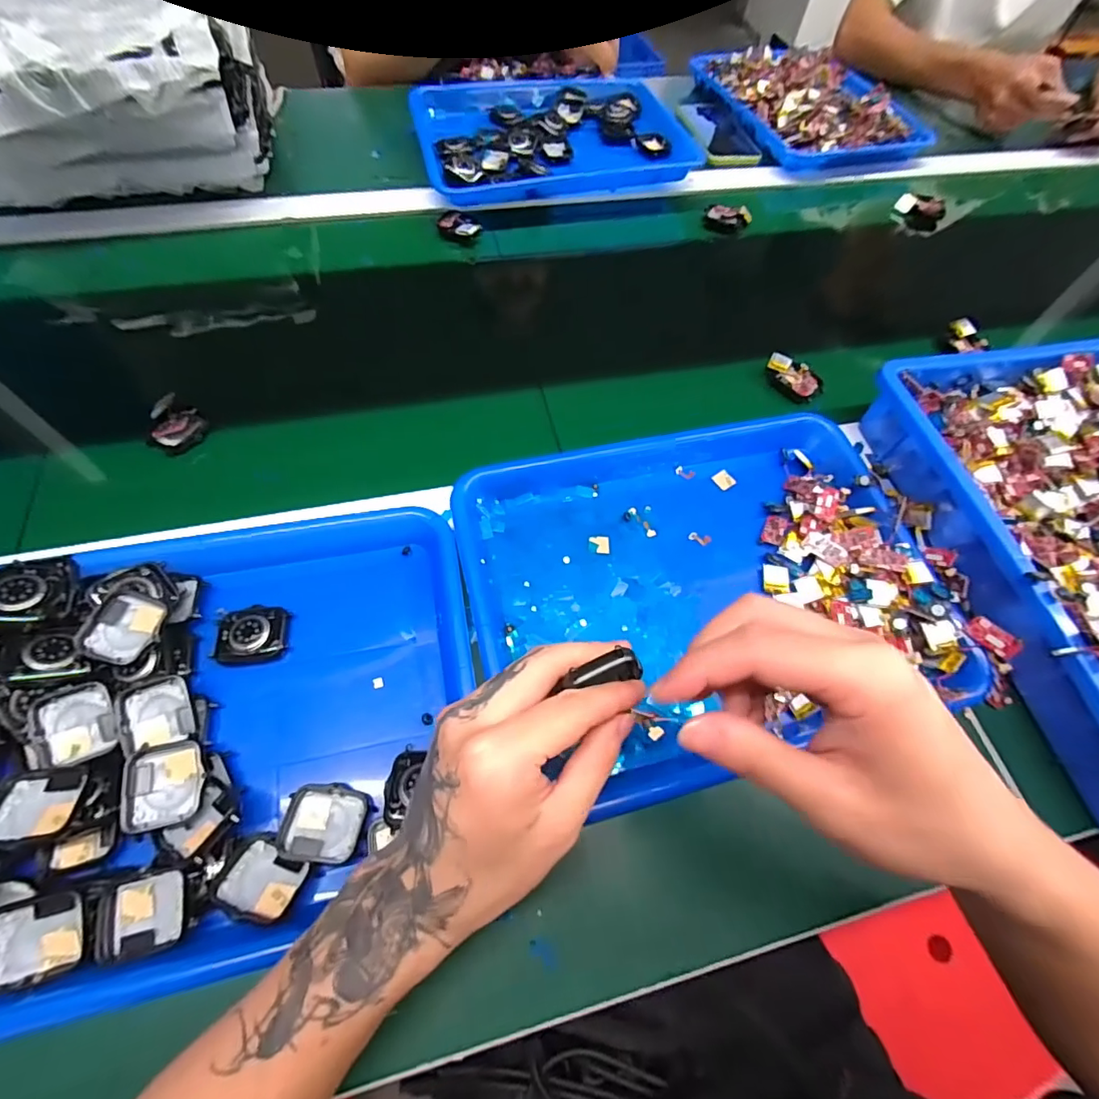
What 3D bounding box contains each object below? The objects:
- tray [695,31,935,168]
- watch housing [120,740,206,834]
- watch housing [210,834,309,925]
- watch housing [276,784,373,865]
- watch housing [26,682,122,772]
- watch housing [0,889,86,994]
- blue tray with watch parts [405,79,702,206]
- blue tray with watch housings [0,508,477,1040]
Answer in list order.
[{"bbox_3d":[0.367,-0.637,0.721,0.224,0.040,0.299,-17,65,-12],"label":"tray"},{"bbox_3d":[-0.212,0.129,0.281,0.035,0.014,0.043,-12,65,-10],"label":"watch housing"},{"bbox_3d":[-0.154,0.178,0.274,0.042,0.011,0.037,18,30,0],"label":"watch housing"},{"bbox_3d":[-0.126,0.156,0.290,0.044,0.016,0.037,10,63,1],"label":"watch housing"},{"bbox_3d":[-0.278,0.103,0.297,0.039,0.011,0.043,-10,78,-27],"label":"watch housing"},{"bbox_3d":[-0.250,0.190,0.247,0.043,0.010,0.036,-10,64,-9],"label":"watch housing"},{"bbox_3d":[0.004,-0.540,0.666,0.345,0.037,0.259,-11,64,-9],"label":"blue tray with watch parts"},{"bbox_3d":[-0.211,0.102,0.300,0.330,0.044,0.251,-10,64,-9],"label":"blue tray with watch housings"}]

